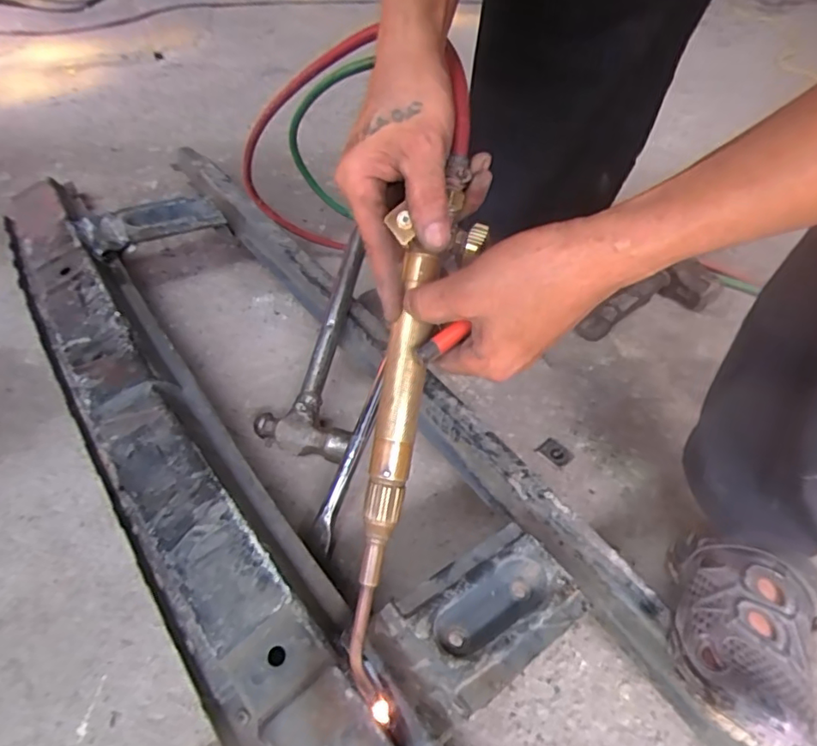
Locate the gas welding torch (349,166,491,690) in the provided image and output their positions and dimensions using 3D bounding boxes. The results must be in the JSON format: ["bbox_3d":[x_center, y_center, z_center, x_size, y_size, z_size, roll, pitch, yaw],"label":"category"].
[{"bbox_3d":[-0.008,0.059,0.355,0.049,0.317,0.036,11,1,6],"label":"gas welding torch"}]

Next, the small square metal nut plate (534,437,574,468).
[{"bbox_3d":[0.181,0.097,0.681,0.039,0.004,0.032,34,53,26],"label":"small square metal nut plate"}]

